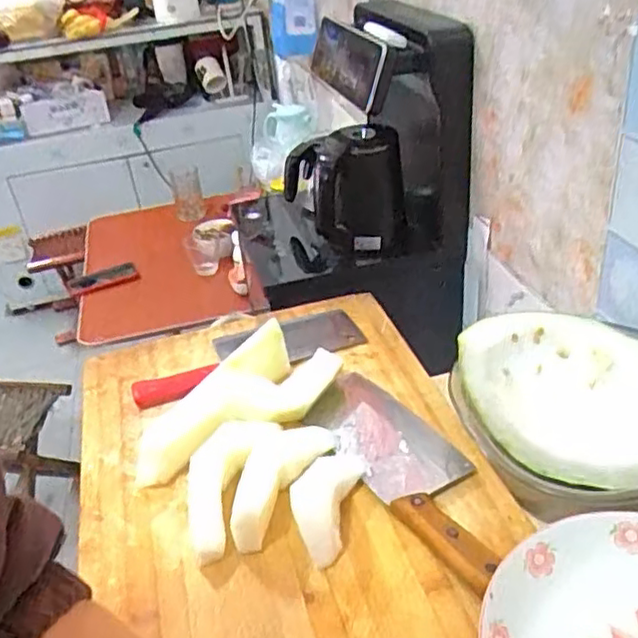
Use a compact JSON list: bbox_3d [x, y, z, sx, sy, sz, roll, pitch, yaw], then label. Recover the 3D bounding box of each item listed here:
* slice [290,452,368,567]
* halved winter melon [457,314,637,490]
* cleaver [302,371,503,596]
[{"bbox_3d":[0.005,0.150,0.565,0.045,0.034,0.107,5,35,18],"label":"slice"},{"bbox_3d":[0.240,0.065,0.583,0.208,0.101,0.131,17,40,32],"label":"halved winter melon"},{"bbox_3d":[0.079,0.121,0.596,0.095,0.023,0.265,-25,37,-25],"label":"cleaver"}]

